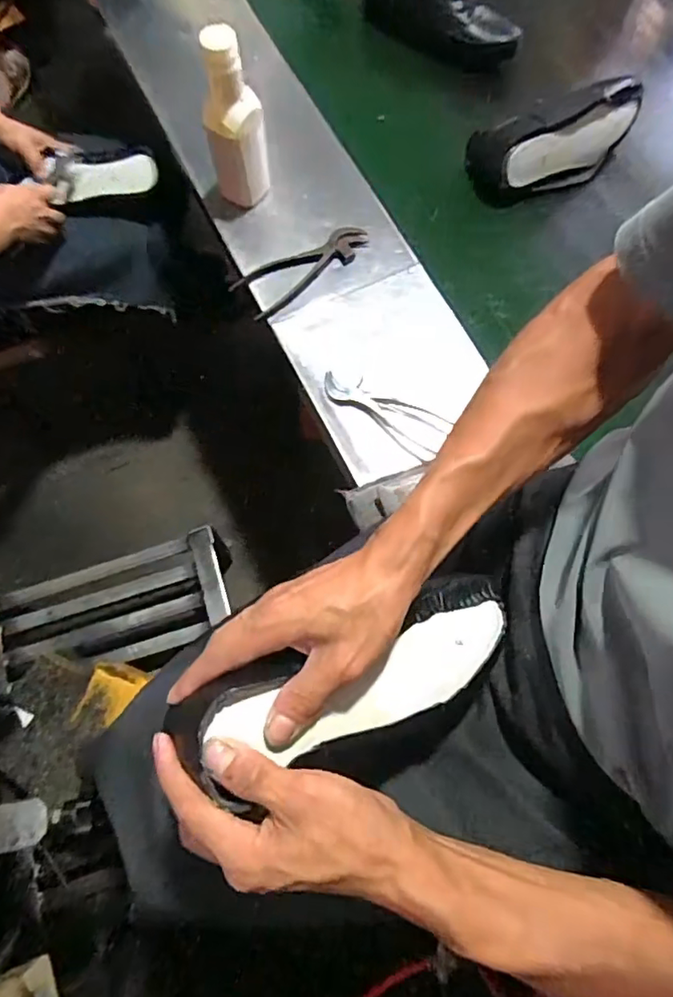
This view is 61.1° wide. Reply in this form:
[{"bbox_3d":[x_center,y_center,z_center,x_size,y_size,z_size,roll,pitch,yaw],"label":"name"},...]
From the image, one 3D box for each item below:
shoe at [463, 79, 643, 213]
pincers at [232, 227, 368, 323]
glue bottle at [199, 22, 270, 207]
[{"bbox_3d":[0.323,-0.506,0.835,0.273,0.112,0.073,-22,73,-9],"label":"shoe"},{"bbox_3d":[-0.042,-0.312,0.764,0.191,0.016,0.064,-31,75,-11],"label":"pincers"},{"bbox_3d":[-0.126,-0.475,0.711,0.075,0.212,0.071,-12,72,-6],"label":"glue bottle"}]

